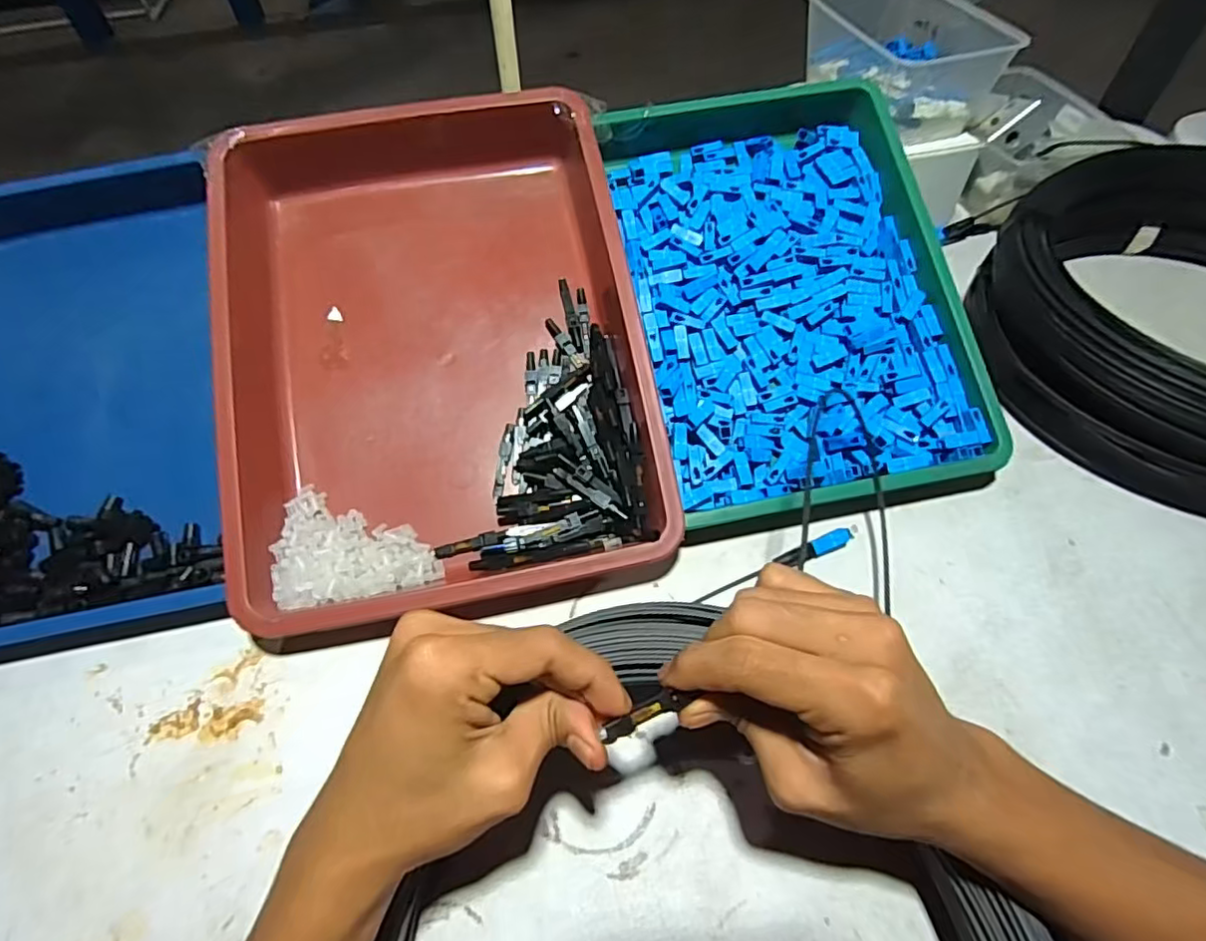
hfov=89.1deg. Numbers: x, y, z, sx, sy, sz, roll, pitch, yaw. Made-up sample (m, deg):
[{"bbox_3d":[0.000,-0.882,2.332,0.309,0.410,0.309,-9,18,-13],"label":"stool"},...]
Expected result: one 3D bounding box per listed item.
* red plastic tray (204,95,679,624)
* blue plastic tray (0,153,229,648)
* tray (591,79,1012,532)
[{"bbox_3d":[-0.113,-0.092,0.418,0.266,0.062,0.359,-10,75,-3],"label":"red plastic tray"},{"bbox_3d":[-0.364,-0.048,0.414,0.212,0.046,0.318,-9,81,-9],"label":"blue plastic tray"},{"bbox_3d":[0.132,-0.132,0.438,0.217,0.038,0.322,-11,75,-2],"label":"tray"}]

